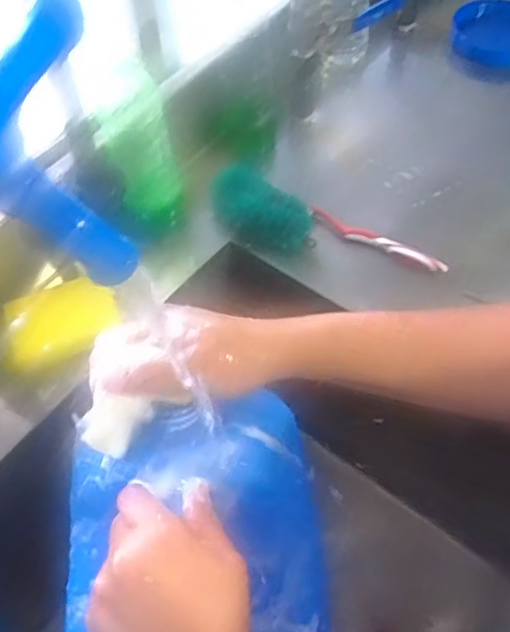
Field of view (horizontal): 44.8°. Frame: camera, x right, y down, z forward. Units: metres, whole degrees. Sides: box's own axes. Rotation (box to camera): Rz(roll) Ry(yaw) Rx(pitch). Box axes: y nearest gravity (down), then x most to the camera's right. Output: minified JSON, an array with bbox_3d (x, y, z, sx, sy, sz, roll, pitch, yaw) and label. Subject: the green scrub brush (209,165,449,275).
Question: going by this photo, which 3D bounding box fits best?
[{"bbox_3d":[0.068,-0.095,0.638,0.238,0.053,0.059,14,57,12],"label":"green scrub brush"}]

